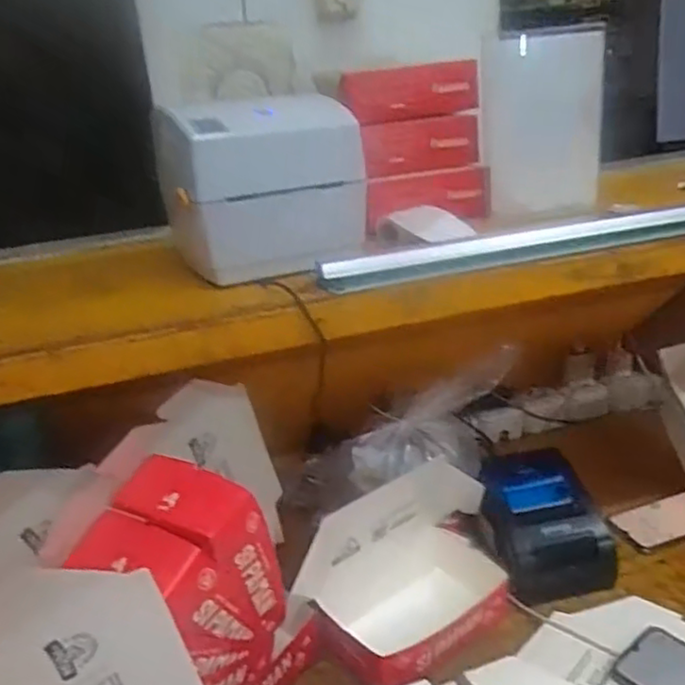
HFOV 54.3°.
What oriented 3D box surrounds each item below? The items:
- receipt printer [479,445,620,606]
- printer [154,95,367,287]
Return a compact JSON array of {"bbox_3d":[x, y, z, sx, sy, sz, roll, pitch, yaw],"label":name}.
[{"bbox_3d":[0.241,0.219,0.848,0.147,0.112,0.189,-7,21,-4],"label":"receipt printer"},{"bbox_3d":[-0.093,-0.173,0.718,0.165,0.155,0.182,-16,23,-24],"label":"printer"}]

